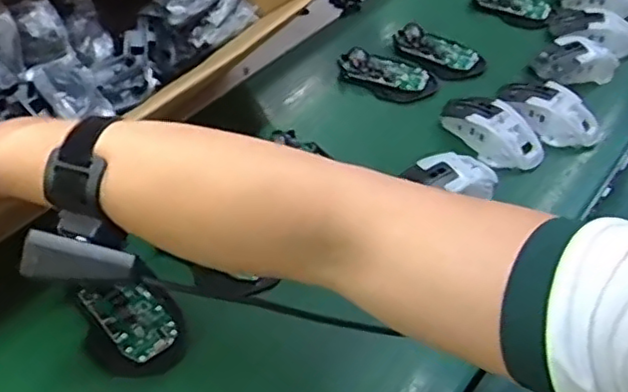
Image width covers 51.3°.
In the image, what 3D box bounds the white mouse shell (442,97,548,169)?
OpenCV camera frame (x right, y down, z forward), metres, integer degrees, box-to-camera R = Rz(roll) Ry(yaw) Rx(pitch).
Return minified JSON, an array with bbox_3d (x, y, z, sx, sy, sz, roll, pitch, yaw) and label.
[{"bbox_3d":[0.186,-0.072,0.685,0.062,0.036,0.116,-29,52,-26],"label":"white mouse shell"}]

